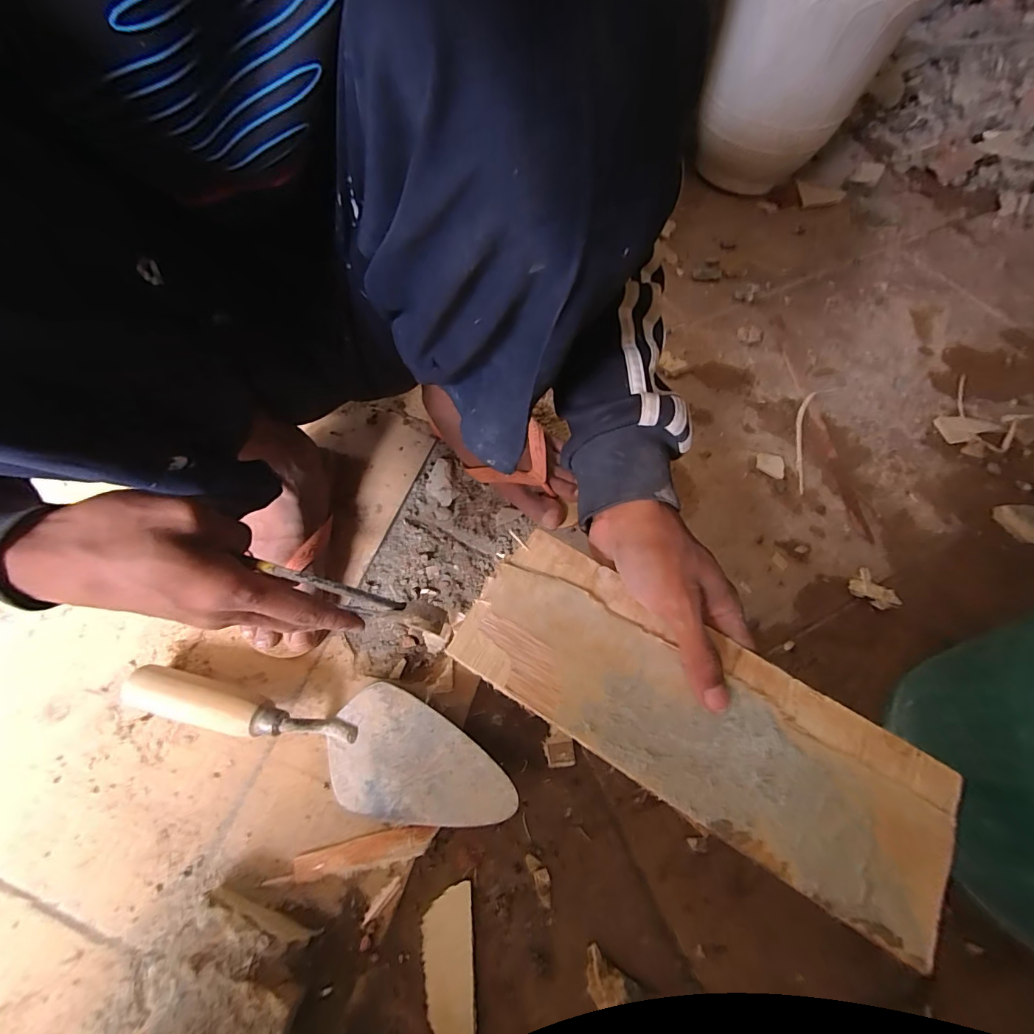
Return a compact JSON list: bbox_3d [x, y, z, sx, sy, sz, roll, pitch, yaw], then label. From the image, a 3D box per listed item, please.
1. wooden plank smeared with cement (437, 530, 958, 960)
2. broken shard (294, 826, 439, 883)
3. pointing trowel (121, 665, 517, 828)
[{"bbox_3d":[0.092,0.102,0.227,0.251,0.008,0.086,29,68,9],"label":"wooden plank smeared with cement"},{"bbox_3d":[-0.114,0.252,0.329,0.103,0.004,0.019,-9,63,-4],"label":"broken shard"},{"bbox_3d":[-0.159,0.170,0.345,0.323,0.051,0.089,11,63,7],"label":"pointing trowel"}]

